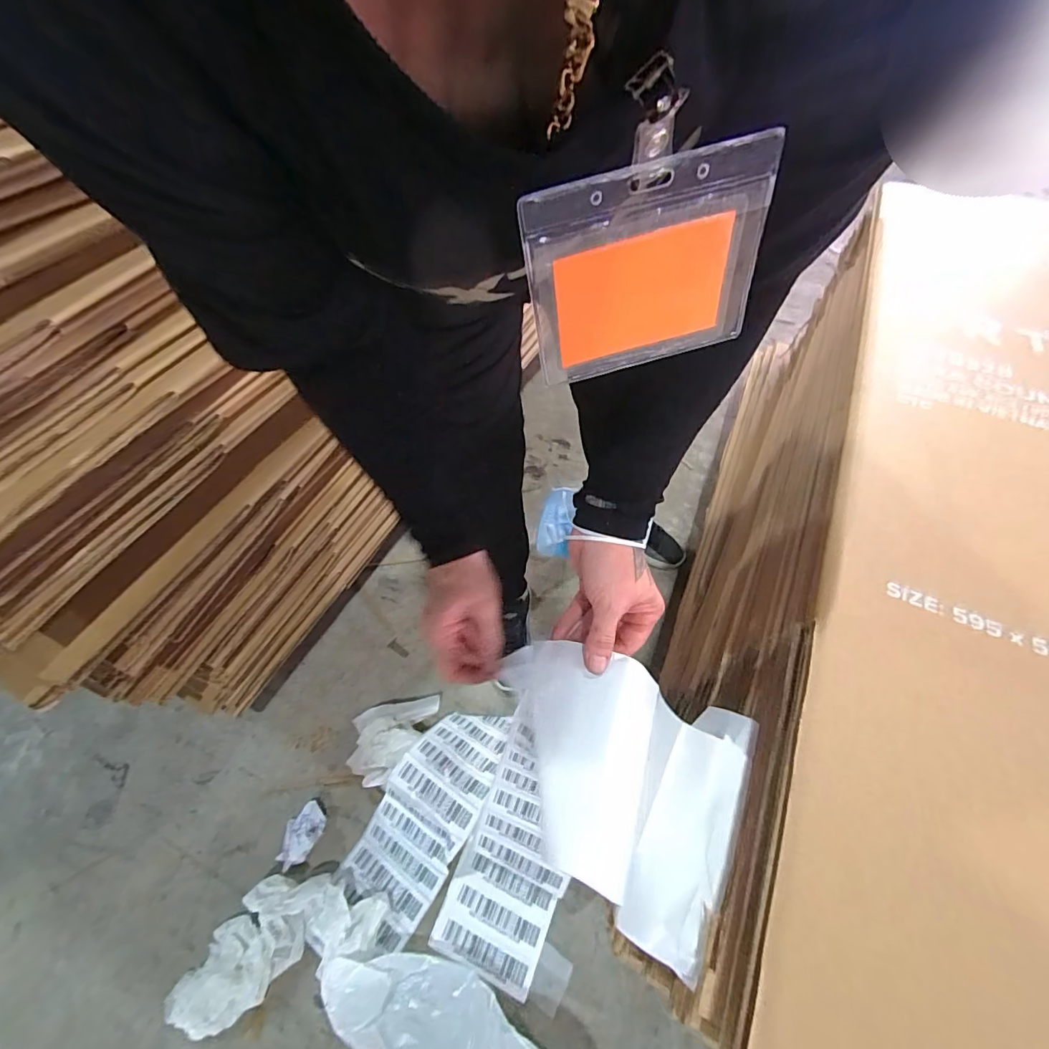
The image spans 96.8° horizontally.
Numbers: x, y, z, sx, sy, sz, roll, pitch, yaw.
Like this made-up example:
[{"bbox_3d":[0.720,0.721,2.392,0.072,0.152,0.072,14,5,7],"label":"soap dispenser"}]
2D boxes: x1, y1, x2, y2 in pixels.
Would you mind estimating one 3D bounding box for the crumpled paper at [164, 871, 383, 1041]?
[{"bbox_3d":[-0.362,0.599,0.674,0.297,0.090,0.136,-18,56,-14],"label":"crumpled paper"}]

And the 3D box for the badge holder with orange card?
[{"bbox_3d":[0.050,-0.110,0.189,0.098,0.108,0.014,-13,52,0],"label":"badge holder with orange card"}]

